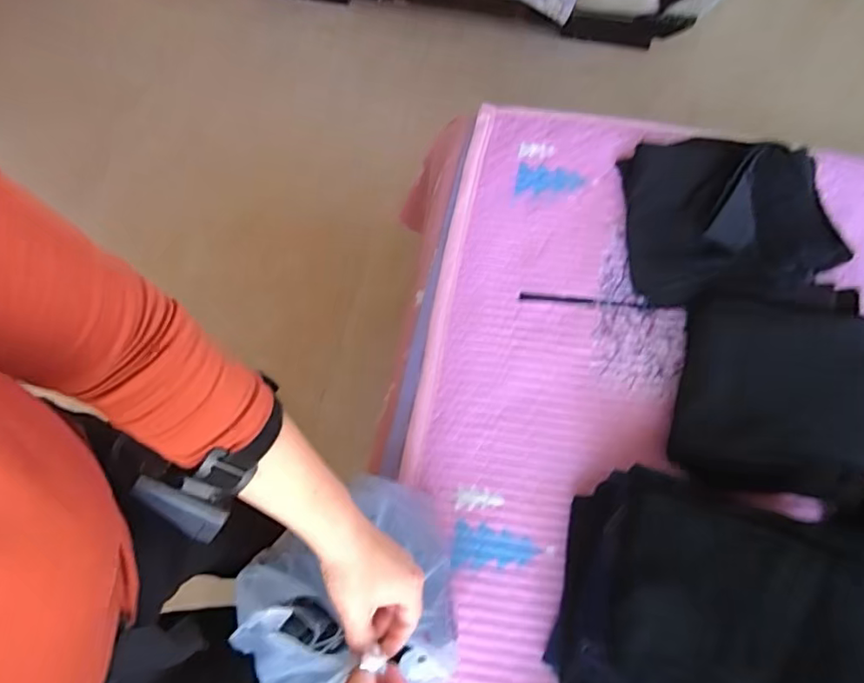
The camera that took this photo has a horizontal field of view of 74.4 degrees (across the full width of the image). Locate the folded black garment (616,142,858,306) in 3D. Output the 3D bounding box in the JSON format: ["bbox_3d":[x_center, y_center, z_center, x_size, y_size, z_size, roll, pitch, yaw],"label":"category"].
[{"bbox_3d":[0.435,-0.176,0.816,0.276,0.102,0.256,0,70,1],"label":"folded black garment"}]

